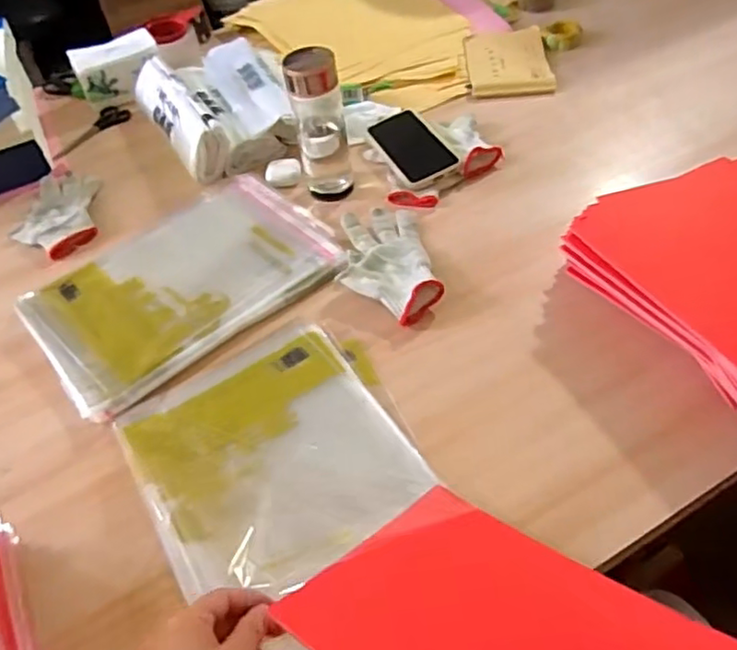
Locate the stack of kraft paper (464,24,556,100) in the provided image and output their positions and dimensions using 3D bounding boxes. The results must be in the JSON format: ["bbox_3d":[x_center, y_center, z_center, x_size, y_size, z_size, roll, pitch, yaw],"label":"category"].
[{"bbox_3d":[0.235,-0.446,1.064,0.132,0.020,0.197,-3,49,5],"label":"stack of kraft paper"}]

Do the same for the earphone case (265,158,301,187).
[{"bbox_3d":[-0.120,-0.216,0.894,0.051,0.022,0.042,-6,48,2],"label":"earphone case"}]

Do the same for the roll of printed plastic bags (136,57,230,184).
[{"bbox_3d":[-0.297,-0.326,0.978,0.067,0.079,0.296,-27,51,-17],"label":"roll of printed plastic bags"}]

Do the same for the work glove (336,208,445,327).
[{"bbox_3d":[0.021,-0.077,0.746,0.105,0.034,0.184,-10,48,-2],"label":"work glove"}]

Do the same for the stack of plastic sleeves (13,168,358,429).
[{"bbox_3d":[-0.227,-0.058,0.776,0.349,0.018,0.248,-36,54,-23],"label":"stack of plastic sleeves"}]

